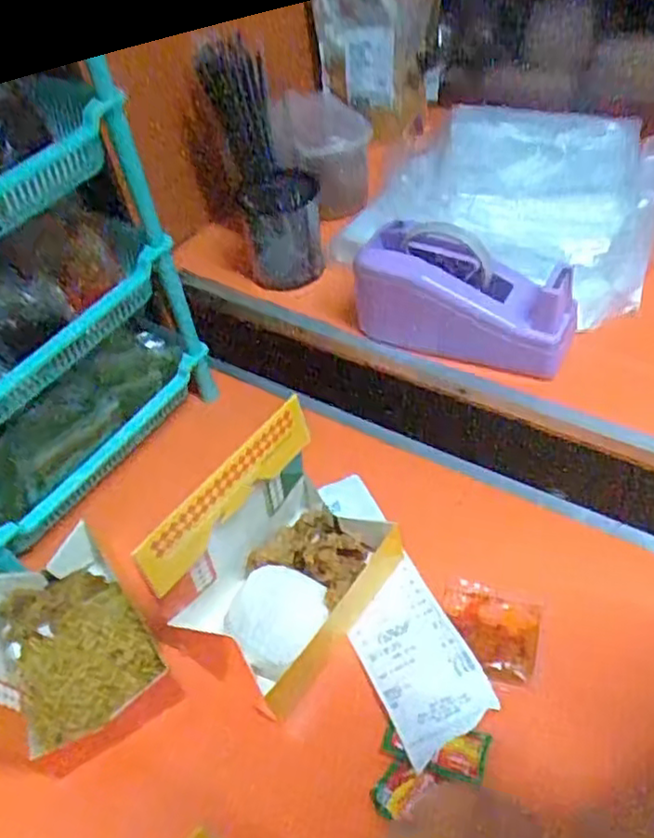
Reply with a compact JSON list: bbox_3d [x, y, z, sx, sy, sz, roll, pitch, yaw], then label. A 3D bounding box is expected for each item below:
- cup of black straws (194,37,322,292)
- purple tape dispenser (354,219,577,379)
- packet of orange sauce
[{"bbox_3d":[-0.057,-0.251,0.736,0.083,0.237,0.115,-20,47,-12],"label":"cup of black straws"},{"bbox_3d":[0.122,-0.113,0.632,0.194,0.106,0.071,14,50,19],"label":"purple tape dispenser"},{"bbox_3d":[0.133,0.171,0.566,0.077,0.009,0.085,9,48,15],"label":"packet of orange sauce"}]

